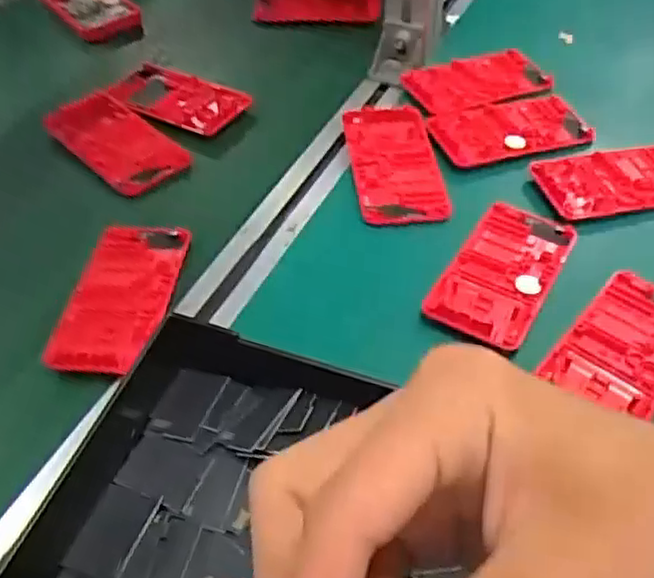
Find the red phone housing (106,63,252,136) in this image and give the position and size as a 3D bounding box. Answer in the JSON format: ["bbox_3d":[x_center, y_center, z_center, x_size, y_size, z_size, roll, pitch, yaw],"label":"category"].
[{"bbox_3d":[-0.129,-0.162,0.576,0.125,0.008,0.059,22,52,21],"label":"red phone housing"}]

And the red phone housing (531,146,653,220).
[{"bbox_3d":[0.210,-0.079,0.499,0.116,0.012,0.058,-10,48,-7],"label":"red phone housing"}]

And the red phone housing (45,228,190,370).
[{"bbox_3d":[-0.126,0.002,0.431,0.062,0.015,0.119,2,47,4],"label":"red phone housing"}]

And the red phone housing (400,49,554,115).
[{"bbox_3d":[0.129,-0.179,0.585,0.124,0.008,0.060,-18,49,-14],"label":"red phone housing"}]

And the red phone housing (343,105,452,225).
[{"bbox_3d":[0.049,-0.095,0.511,0.063,0.008,0.118,-7,47,-5],"label":"red phone housing"}]

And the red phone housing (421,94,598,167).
[{"bbox_3d":[0.140,-0.127,0.541,0.121,0.013,0.066,-17,49,-13],"label":"red phone housing"}]

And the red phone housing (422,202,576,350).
[{"bbox_3d":[0.112,-0.013,0.439,0.060,0.009,0.117,22,52,21],"label":"red phone housing"}]

